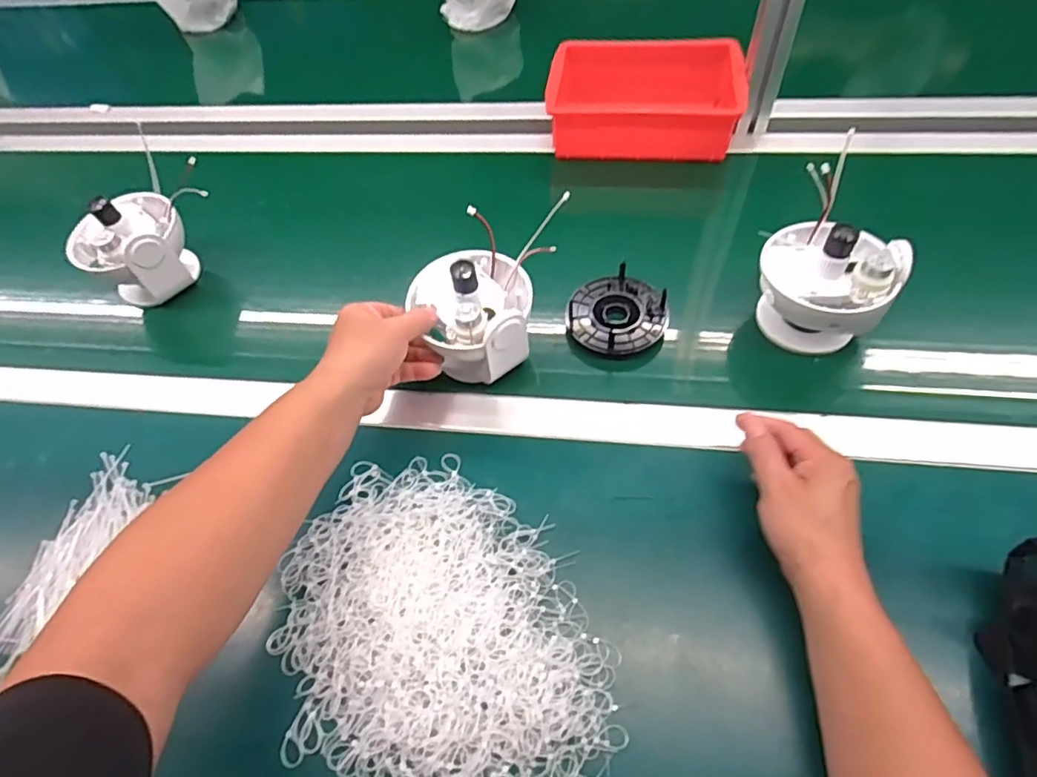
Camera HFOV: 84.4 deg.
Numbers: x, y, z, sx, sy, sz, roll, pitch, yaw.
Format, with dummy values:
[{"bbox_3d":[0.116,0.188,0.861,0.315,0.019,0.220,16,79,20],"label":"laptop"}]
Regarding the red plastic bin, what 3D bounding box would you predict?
[{"bbox_3d":[0.164,-0.380,0.755,0.242,0.070,0.155,4,57,7],"label":"red plastic bin"}]

